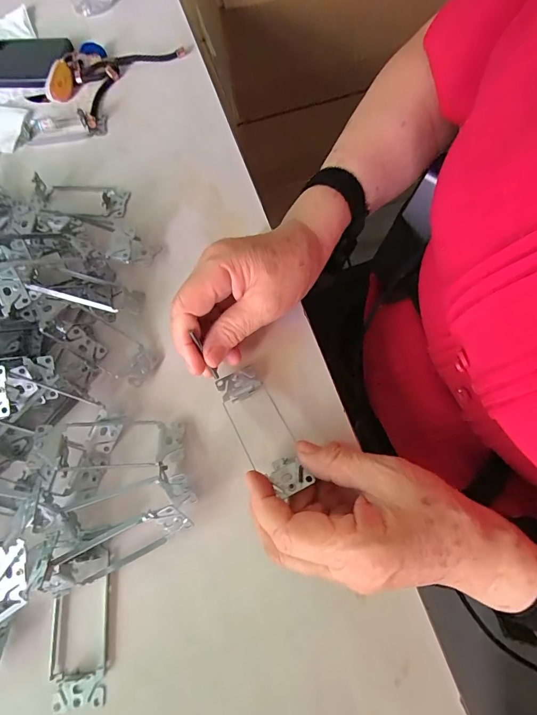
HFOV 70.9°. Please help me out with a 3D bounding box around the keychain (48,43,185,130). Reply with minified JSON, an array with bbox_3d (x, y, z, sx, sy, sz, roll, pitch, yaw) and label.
[{"bbox_3d":[-0.190,-0.350,0.458,0.096,0.031,0.150,36,75,15],"label":"keychain"}]

